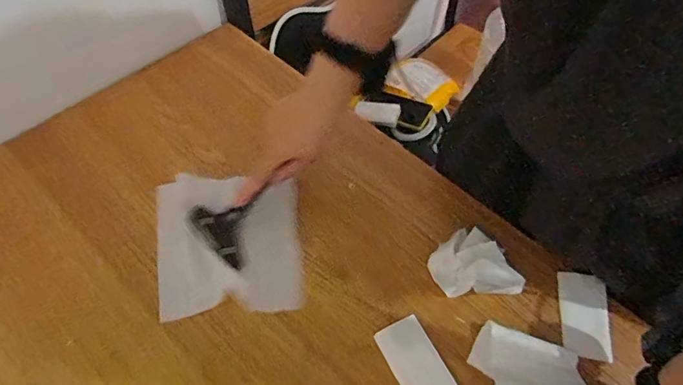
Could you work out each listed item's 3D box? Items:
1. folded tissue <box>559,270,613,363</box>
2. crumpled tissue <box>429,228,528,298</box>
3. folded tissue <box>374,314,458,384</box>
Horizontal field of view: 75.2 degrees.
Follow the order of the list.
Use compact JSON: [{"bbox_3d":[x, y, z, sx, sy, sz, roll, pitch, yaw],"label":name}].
[{"bbox_3d":[0.279,0.138,0.509,0.048,0.009,0.099,13,59,3],"label":"folded tissue"},{"bbox_3d":[0.152,0.091,0.527,0.089,0.022,0.091,-21,63,-17],"label":"crumpled tissue"},{"bbox_3d":[0.080,0.183,0.469,0.053,0.009,0.097,-23,64,-18],"label":"folded tissue"}]

